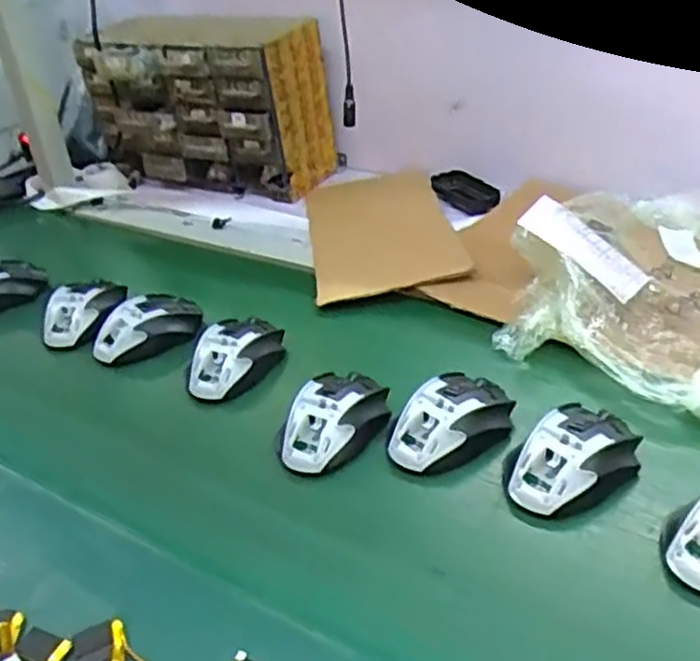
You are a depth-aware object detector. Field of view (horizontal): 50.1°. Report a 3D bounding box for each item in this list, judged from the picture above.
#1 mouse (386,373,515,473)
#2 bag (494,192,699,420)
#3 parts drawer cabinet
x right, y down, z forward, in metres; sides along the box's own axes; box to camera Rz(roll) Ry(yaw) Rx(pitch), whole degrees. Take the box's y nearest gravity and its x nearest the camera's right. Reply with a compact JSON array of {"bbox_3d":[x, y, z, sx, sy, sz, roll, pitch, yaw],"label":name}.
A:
[{"bbox_3d":[0.082,0.072,0.612,0.112,0.038,0.058,-28,40,-31],"label":"mouse"},{"bbox_3d":[0.312,-0.071,0.742,0.286,0.082,0.362,22,42,32],"label":"bag"},{"bbox_3d":[-0.222,-0.317,1.078,0.346,0.216,0.147,11,37,20],"label":"parts drawer cabinet"}]

